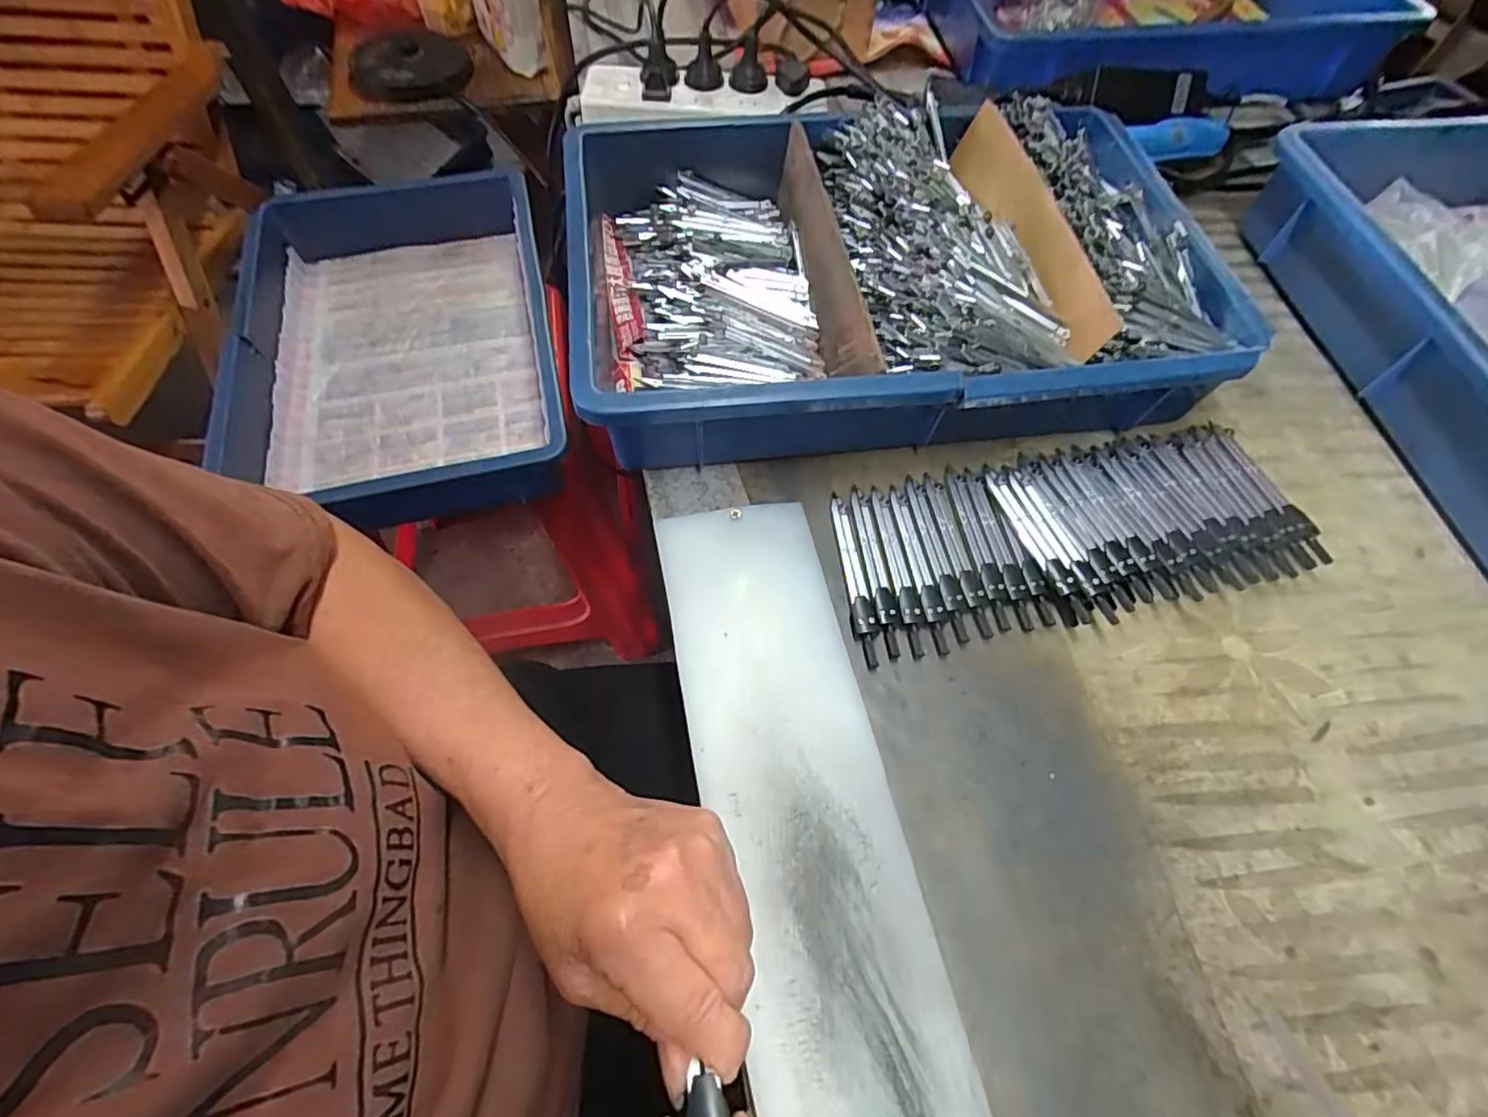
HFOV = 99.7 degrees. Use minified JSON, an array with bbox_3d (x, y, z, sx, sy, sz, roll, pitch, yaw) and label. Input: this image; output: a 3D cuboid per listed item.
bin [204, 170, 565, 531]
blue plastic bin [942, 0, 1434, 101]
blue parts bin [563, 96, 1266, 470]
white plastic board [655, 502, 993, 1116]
[{"bbox_3d":[-0.338,-0.223,0.627,0.271,0.087,0.406,-12,64,-8],"label":"bin"},{"bbox_3d":[0.428,-0.556,0.642,0.434,0.089,0.282,-6,63,-5],"label":"blue plastic bin"},{"bbox_3d":[0.101,-0.209,0.443,0.425,0.085,0.287,-5,62,-4],"label":"blue parts bin"},{"bbox_3d":[0.034,0.146,0.295,0.091,0.012,0.396,-11,64,-8],"label":"white plastic board"}]

